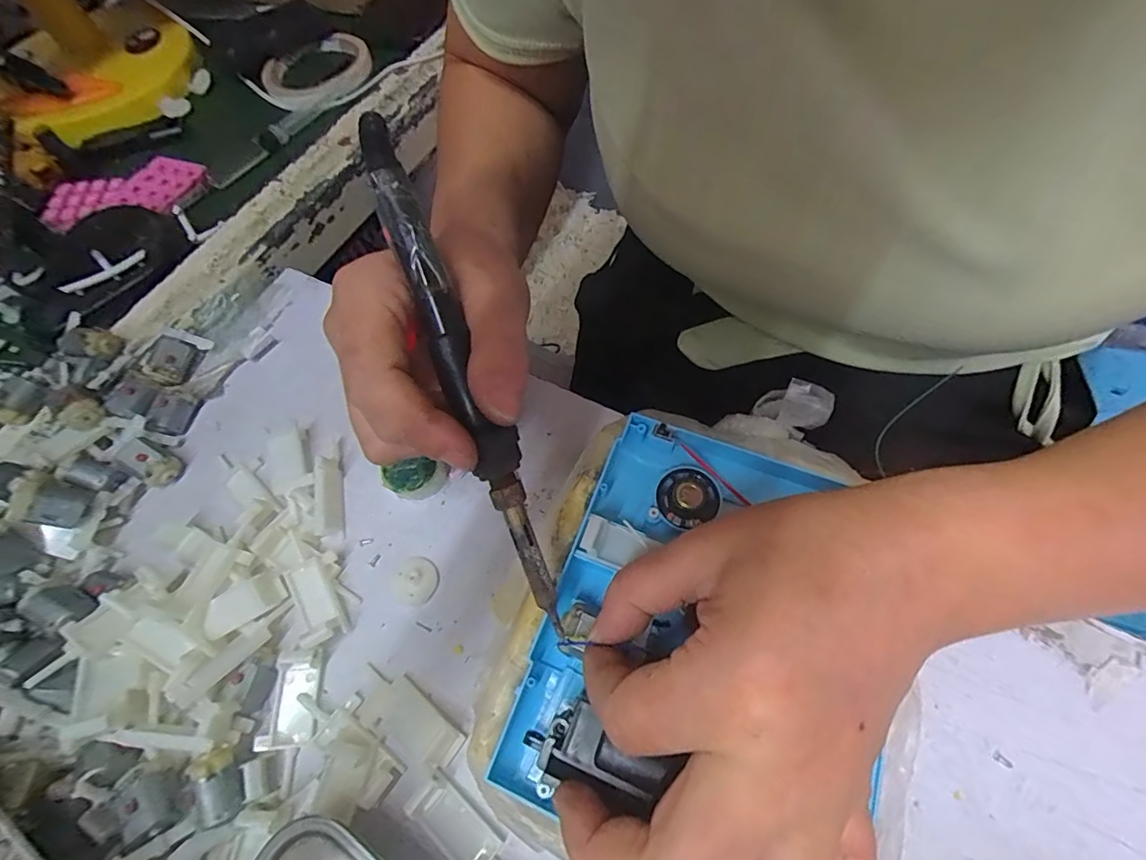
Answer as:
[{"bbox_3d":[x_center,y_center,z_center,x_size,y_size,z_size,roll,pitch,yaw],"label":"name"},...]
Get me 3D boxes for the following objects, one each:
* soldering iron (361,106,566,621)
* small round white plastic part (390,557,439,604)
[{"bbox_3d":[-0.040,-0.021,0.187,0.018,0.015,0.193,-21,95,-7],"label":"soldering iron"},{"bbox_3d":[-0.082,0.076,0.260,0.023,0.007,0.022,-2,63,3],"label":"small round white plastic part"}]

